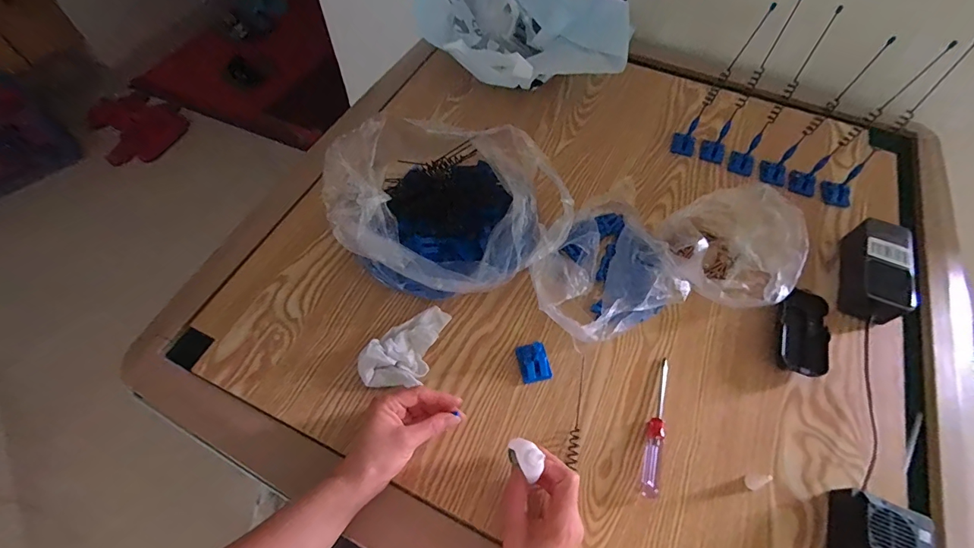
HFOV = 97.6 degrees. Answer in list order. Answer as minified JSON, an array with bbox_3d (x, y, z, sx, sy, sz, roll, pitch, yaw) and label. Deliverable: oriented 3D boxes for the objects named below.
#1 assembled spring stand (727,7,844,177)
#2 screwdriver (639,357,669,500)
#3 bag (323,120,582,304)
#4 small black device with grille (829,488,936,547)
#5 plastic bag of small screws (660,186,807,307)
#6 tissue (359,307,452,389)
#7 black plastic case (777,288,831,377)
[{"bbox_3d":[0.401,-0.232,0.577,0.033,0.218,0.039,18,60,8],"label":"assembled spring stand"},{"bbox_3d":[0.186,0.162,0.463,0.019,0.014,0.152,18,60,8],"label":"screwdriver"},{"bbox_3d":[-0.030,-0.090,0.518,0.247,0.171,0.212,6,59,1],"label":"bag"},{"bbox_3d":[0.370,0.253,0.394,0.077,0.048,0.078,22,60,10],"label":"small black device with grille"},{"bbox_3d":[0.310,-0.048,0.549,0.154,0.086,0.161,19,60,9],"label":"plastic bag of small screws"},{"bbox_3d":[-0.089,0.087,0.493,0.063,0.027,0.115,39,65,19],"label":"tissue"},{"bbox_3d":[0.378,0.073,0.510,0.044,0.031,0.102,19,60,9],"label":"black plastic case"}]

